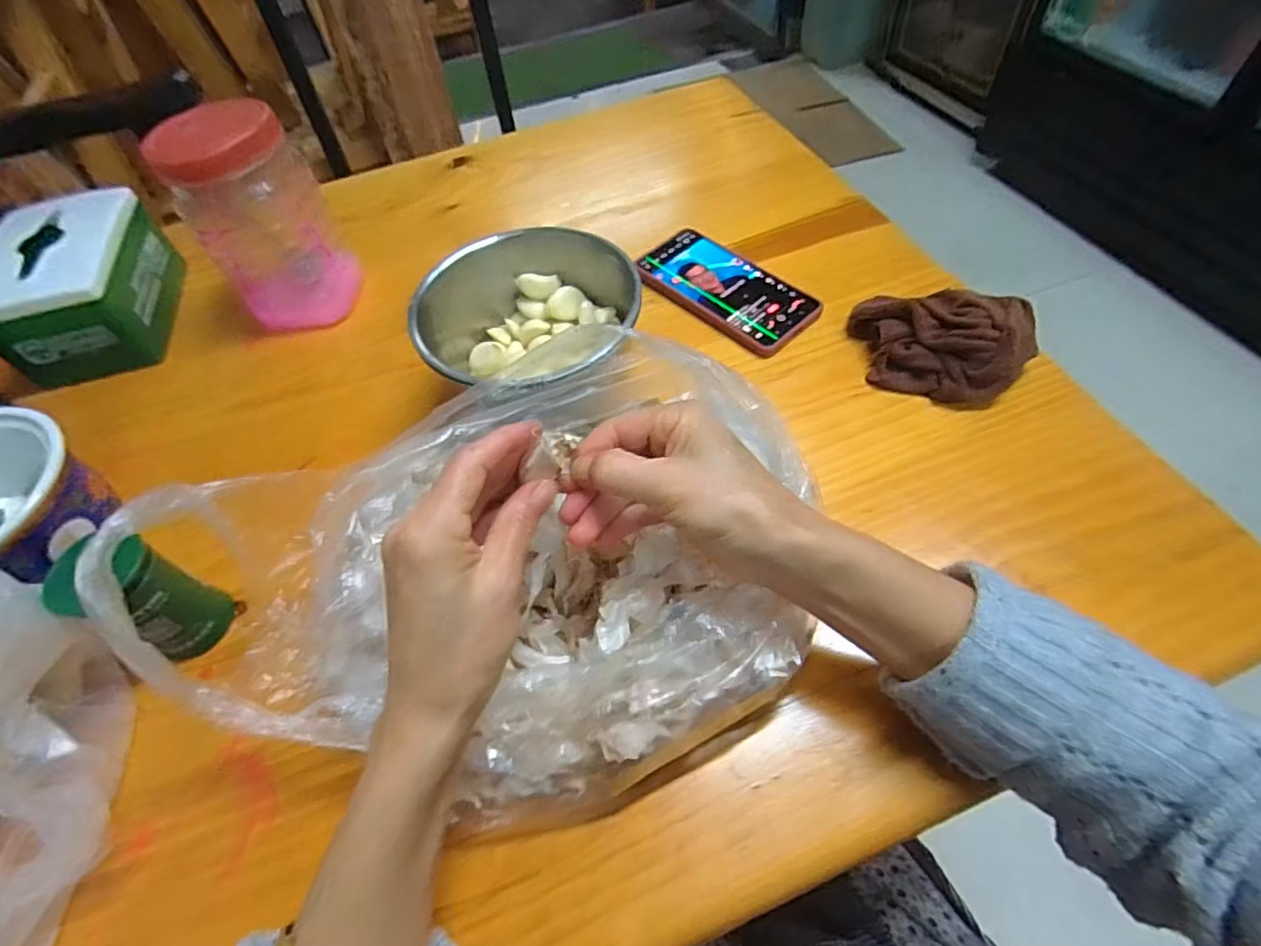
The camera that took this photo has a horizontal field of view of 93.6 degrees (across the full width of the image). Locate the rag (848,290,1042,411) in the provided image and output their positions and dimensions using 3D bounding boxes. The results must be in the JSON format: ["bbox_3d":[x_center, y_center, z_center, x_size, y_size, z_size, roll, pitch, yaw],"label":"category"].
[{"bbox_3d":[0.227,-0.101,0.443,0.121,0.048,0.082,22,60,18],"label":"rag"}]

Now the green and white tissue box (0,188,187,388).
[{"bbox_3d":[-0.477,-0.160,0.521,0.107,0.089,0.166,-17,56,-6],"label":"green and white tissue box"}]

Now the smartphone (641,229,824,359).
[{"bbox_3d":[0.080,-0.161,0.516,0.079,0.014,0.160,-37,61,-19],"label":"smartphone"}]

